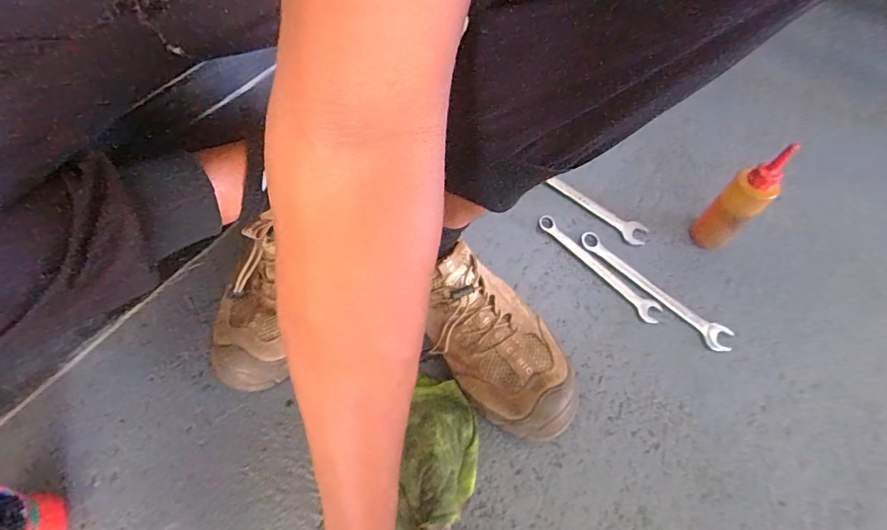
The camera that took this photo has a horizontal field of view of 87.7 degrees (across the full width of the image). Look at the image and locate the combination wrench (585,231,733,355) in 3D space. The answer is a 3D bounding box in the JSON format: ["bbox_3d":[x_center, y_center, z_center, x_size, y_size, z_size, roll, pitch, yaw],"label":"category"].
[{"bbox_3d":[0.249,0.028,0.547,0.200,0.004,0.034,36,66,18],"label":"combination wrench"}]

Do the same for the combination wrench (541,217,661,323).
[{"bbox_3d":[0.184,0.002,0.557,0.175,0.010,0.026,41,68,20],"label":"combination wrench"}]

